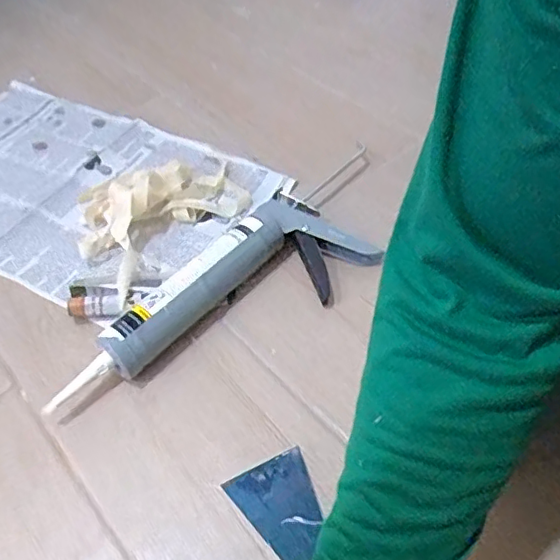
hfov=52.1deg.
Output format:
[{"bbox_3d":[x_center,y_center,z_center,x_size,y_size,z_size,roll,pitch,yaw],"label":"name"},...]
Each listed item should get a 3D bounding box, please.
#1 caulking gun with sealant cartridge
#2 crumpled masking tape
[{"bbox_3d":[-0.026,-0.011,0.622,0.148,0.050,0.484,36,61,27],"label":"caulking gun with sealant cartridge"},{"bbox_3d":[-0.161,-0.094,0.694,0.188,0.051,0.234,32,59,25],"label":"crumpled masking tape"}]

